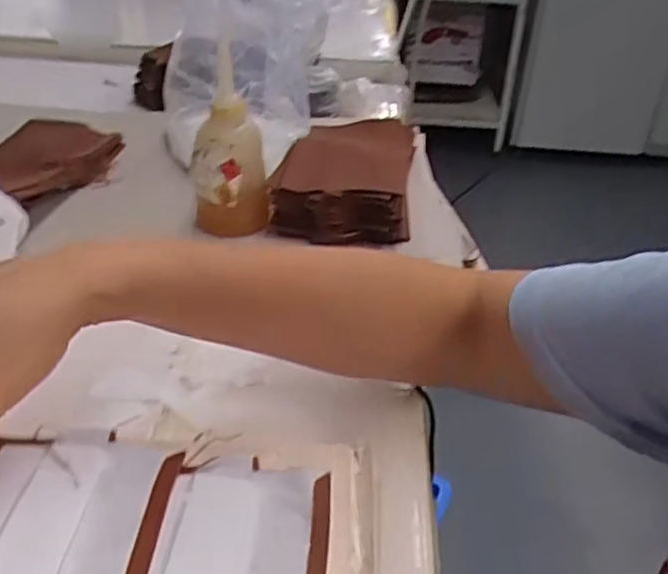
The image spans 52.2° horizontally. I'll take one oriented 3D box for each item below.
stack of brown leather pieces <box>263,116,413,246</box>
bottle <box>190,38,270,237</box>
[{"bbox_3d":[0.014,-0.118,0.690,0.124,0.056,0.236,7,33,4],"label":"stack of brown leather pieces"},{"bbox_3d":[-0.092,-0.124,0.603,0.063,0.152,0.060,-2,34,-9],"label":"bottle"}]

